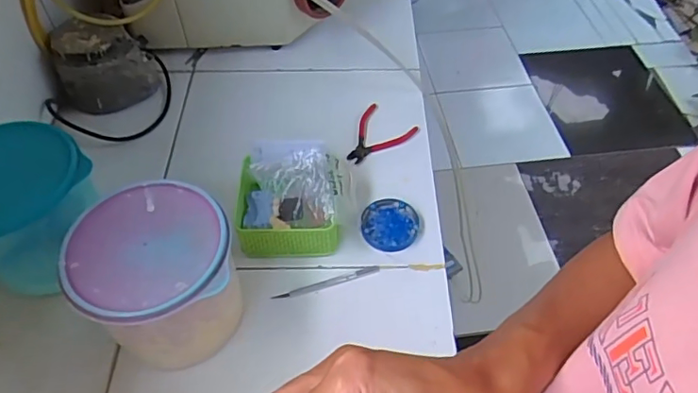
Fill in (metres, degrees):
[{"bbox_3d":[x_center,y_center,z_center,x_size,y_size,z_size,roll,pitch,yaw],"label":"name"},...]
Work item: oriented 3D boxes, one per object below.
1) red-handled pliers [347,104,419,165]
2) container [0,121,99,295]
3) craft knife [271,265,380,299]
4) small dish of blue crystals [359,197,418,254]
[{"bbox_3d":[0.039,-0.092,0.848,0.094,0.015,0.116,31,58,23],"label":"red-handled pliers"},{"bbox_3d":[-0.375,0.022,0.648,0.172,0.149,0.159,-35,59,-24],"label":"container"},{"bbox_3d":[-0.028,0.109,0.693,0.138,0.004,0.012,-14,53,-11],"label":"craft knife"},{"bbox_3d":[0.056,0.038,0.742,0.077,0.013,0.078,0,51,0],"label":"small dish of blue crystals"}]

